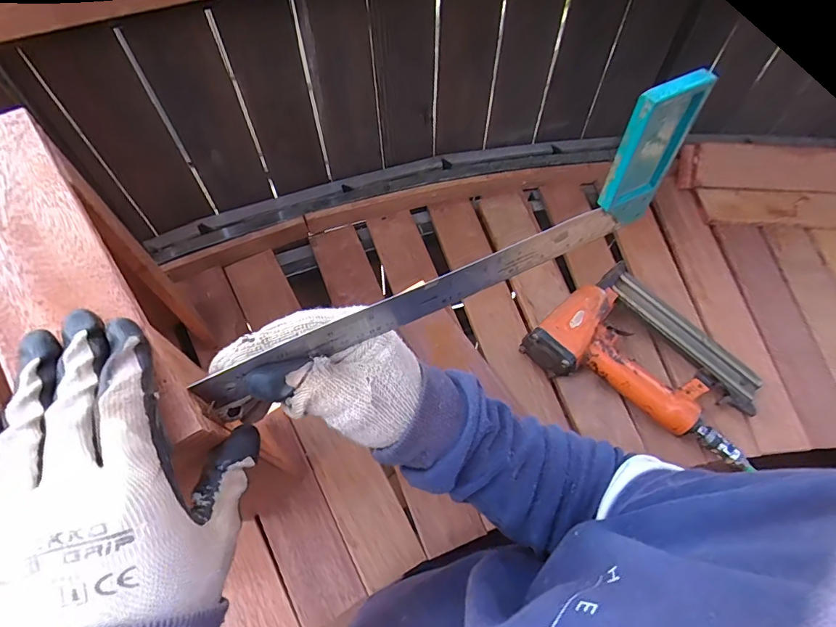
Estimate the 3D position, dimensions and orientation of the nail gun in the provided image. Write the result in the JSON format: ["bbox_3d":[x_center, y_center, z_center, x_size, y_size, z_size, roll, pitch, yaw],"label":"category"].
[{"bbox_3d":[0.270,0.041,0.526,0.257,0.072,0.171,29,66,10],"label":"nail gun"}]

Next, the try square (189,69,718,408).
[{"bbox_3d":[0.021,-0.027,0.262,0.313,0.095,0.024,-29,69,-2],"label":"try square"}]

